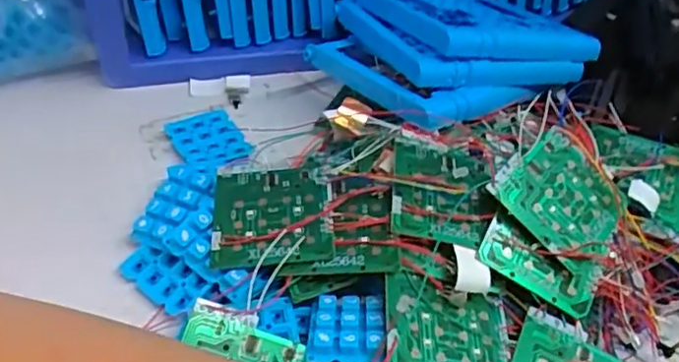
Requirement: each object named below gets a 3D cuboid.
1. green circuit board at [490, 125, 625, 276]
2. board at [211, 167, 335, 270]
[{"bbox_3d":[0.135,0.009,0.372,0.076,0.004,0.071,46,61,5],"label":"green circuit board"},{"bbox_3d":[-0.041,0.019,0.374,0.072,0.007,0.069,-6,53,3],"label":"board"}]

